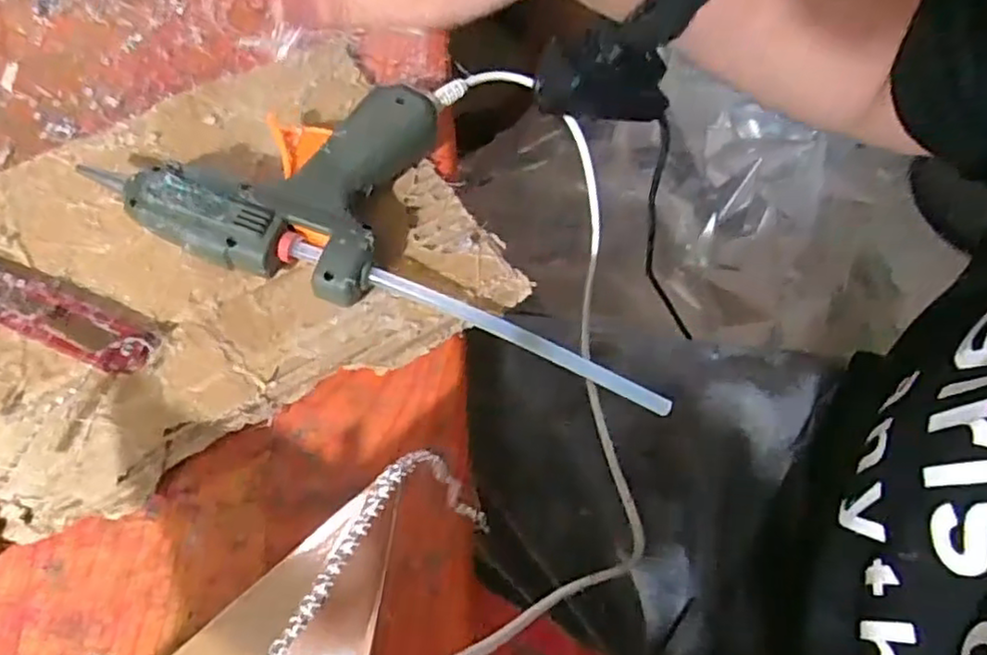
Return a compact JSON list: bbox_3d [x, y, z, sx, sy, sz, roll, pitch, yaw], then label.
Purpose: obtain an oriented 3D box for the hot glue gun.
[{"bbox_3d":[-0.097,-0.073,0.311,0.116,0.032,0.111,18,64,6],"label":"hot glue gun"}]

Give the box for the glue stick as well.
[{"bbox_3d":[-0.002,-0.001,0.299,0.181,0.008,0.009,24,64,-6],"label":"glue stick"}]

